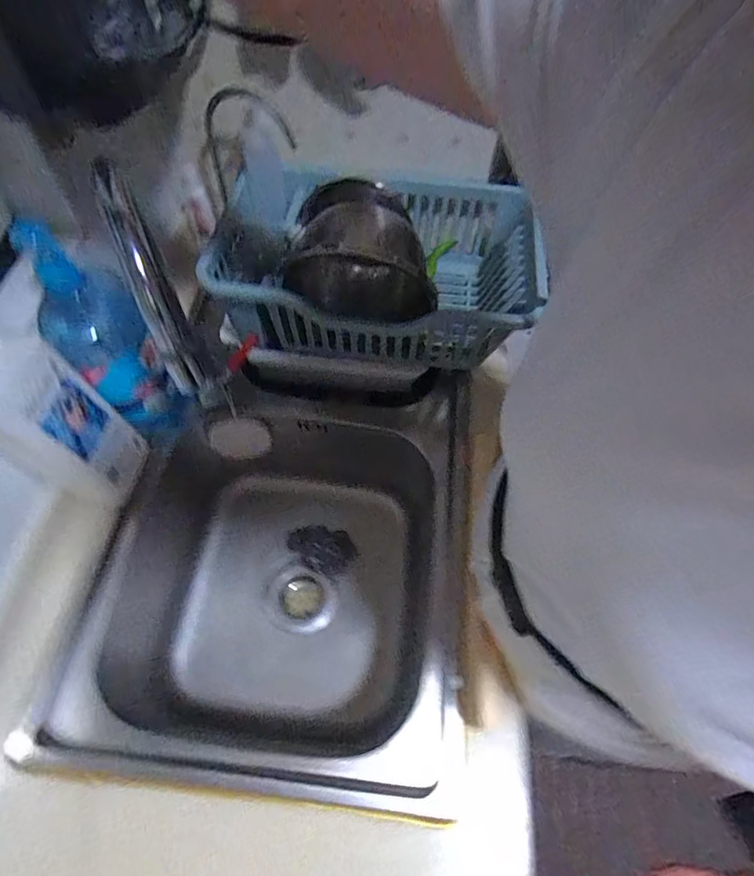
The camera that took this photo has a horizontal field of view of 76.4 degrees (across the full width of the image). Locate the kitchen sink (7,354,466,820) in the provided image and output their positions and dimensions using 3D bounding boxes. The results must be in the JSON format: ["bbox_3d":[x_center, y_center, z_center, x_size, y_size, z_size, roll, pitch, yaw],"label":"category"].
[{"bbox_3d":[-0.118,0.164,0.659,0.428,0.229,0.509,5,60,2],"label":"kitchen sink"}]

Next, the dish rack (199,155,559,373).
[{"bbox_3d":[-0.002,-0.252,0.690,0.422,0.218,0.290,5,60,2],"label":"dish rack"}]

